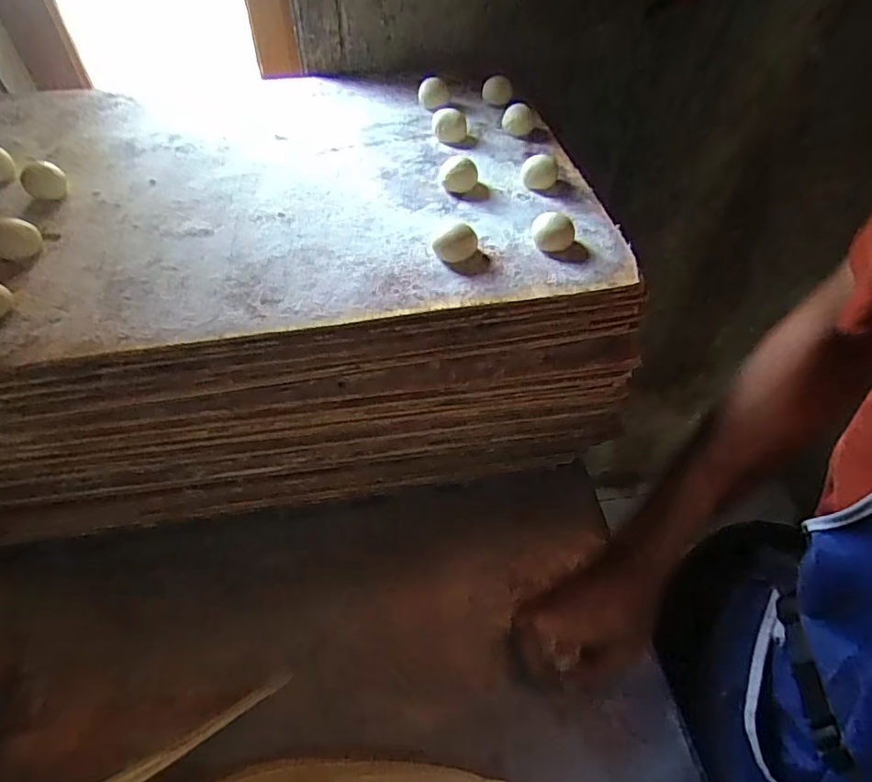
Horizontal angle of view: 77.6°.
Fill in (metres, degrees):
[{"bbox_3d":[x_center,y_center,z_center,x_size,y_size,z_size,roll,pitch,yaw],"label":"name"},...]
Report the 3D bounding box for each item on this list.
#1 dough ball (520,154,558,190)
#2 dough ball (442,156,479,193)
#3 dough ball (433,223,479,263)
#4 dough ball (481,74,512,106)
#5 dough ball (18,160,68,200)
[{"bbox_3d":[0.092,-0.196,0.485,0.031,0.020,0.027,10,53,7],"label":"dough ball"},{"bbox_3d":[0.022,-0.194,0.485,0.030,0.017,0.033,2,52,1],"label":"dough ball"},{"bbox_3d":[0.017,-0.112,0.421,0.025,0.019,0.031,36,60,24],"label":"dough ball"},{"bbox_3d":[0.068,-0.336,0.599,0.032,0.030,0.028,6,52,3],"label":"dough ball"},{"bbox_3d":[-0.337,-0.180,0.469,0.032,0.020,0.033,-31,59,-23],"label":"dough ball"}]

